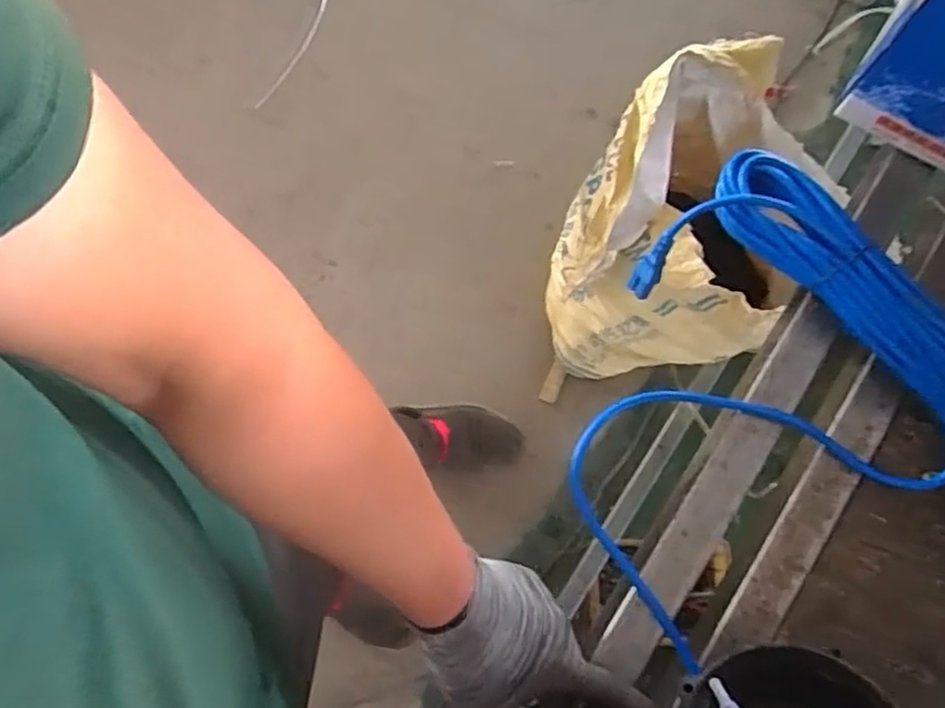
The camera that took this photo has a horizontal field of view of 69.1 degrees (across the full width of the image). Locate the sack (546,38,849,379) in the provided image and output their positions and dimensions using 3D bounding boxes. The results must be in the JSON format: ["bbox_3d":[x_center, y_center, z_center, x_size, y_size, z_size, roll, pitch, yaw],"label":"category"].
[{"bbox_3d":[0.298,-0.166,1.067,0.319,0.565,0.323,22,78,7],"label":"sack"}]

